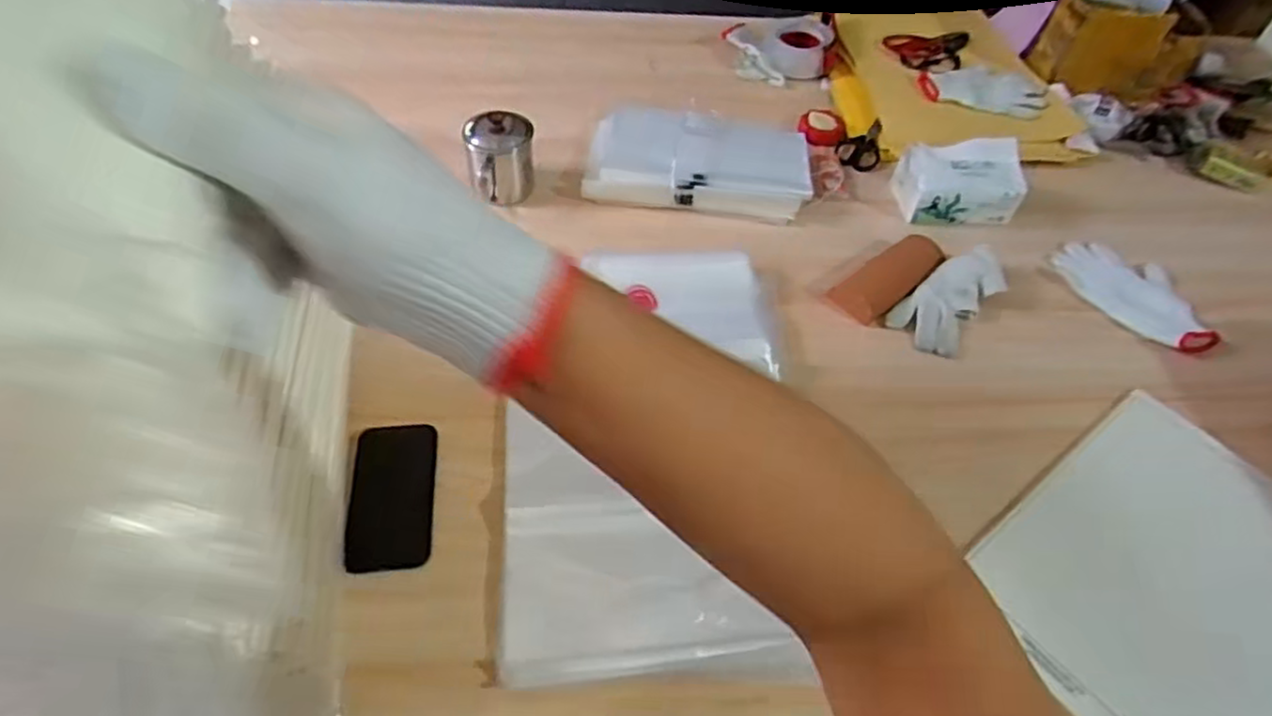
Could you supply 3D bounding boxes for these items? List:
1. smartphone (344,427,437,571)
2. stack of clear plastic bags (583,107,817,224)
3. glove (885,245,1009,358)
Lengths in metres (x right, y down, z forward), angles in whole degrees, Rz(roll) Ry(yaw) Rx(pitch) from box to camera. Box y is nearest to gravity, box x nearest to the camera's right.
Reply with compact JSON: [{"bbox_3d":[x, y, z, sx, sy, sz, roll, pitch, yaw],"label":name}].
[{"bbox_3d":[-0.235,0.133,0.693,0.077,0.016,0.148,-3,52,-7],"label":"smartphone"},{"bbox_3d":[0.088,-0.280,0.985,0.305,0.063,0.173,5,51,0],"label":"stack of clear plastic bags"},{"bbox_3d":[0.387,-0.072,0.872,0.167,0.033,0.083,-43,65,-16],"label":"glove"}]

